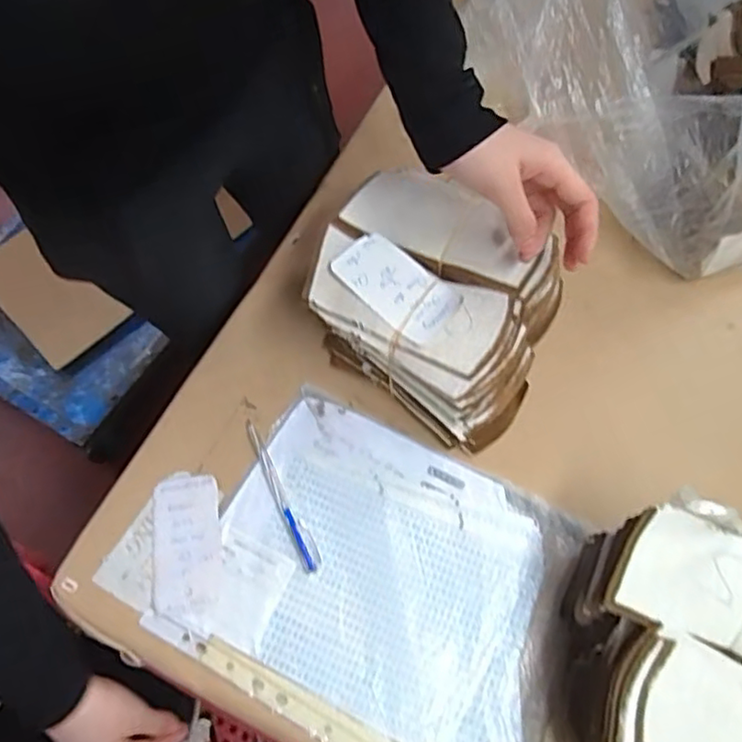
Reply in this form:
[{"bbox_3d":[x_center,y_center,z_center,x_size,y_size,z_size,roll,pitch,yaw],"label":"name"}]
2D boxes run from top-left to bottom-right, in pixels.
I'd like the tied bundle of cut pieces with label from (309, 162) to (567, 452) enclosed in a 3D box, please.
[{"bbox_3d":[0.055,-0.054,0.533,0.188,0.098,0.161,33,69,16],"label":"tied bundle of cut pieces with label"}]

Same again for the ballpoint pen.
[{"bbox_3d":[-0.072,0.097,0.518,0.014,0.009,0.134,-26,66,-10],"label":"ballpoint pen"}]

